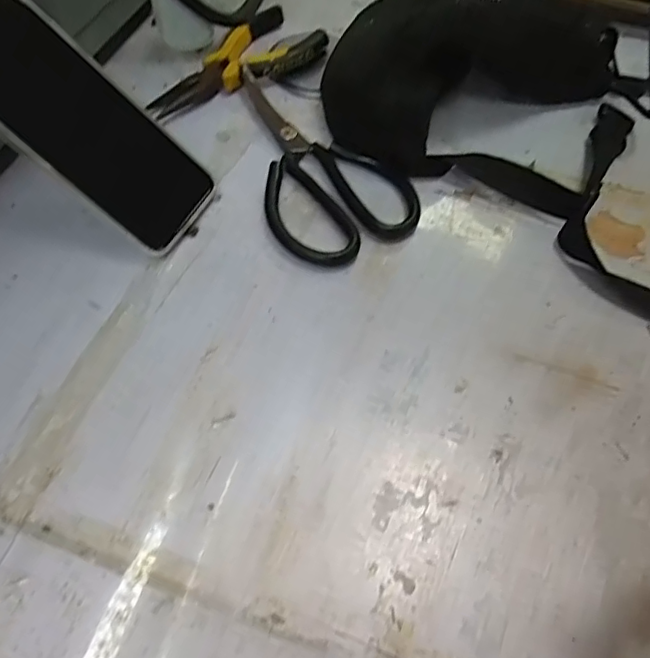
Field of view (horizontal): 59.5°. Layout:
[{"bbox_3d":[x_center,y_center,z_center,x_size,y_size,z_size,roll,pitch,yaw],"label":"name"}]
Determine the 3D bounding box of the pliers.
[{"bbox_3d":[-0.062,-0.208,0.452,0.080,0.023,0.157,28,61,12],"label":"pliers"}]

